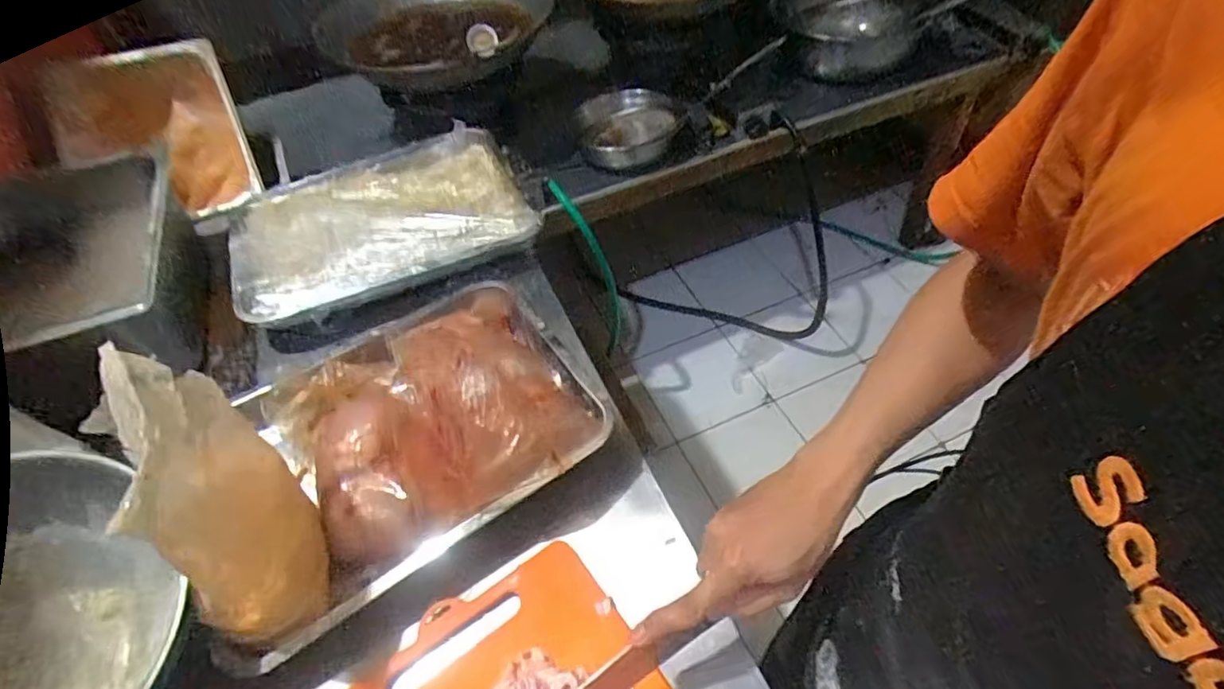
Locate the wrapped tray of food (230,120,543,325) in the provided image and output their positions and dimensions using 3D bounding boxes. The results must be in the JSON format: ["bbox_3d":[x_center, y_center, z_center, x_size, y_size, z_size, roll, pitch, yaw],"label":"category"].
[{"bbox_3d":[-0.320,-0.177,0.808,0.382,0.044,0.280,-20,52,-12],"label":"wrapped tray of food"}]

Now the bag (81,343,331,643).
[{"bbox_3d":[-0.302,0.119,0.454,0.075,0.206,0.154,-29,55,-18],"label":"bag"}]

